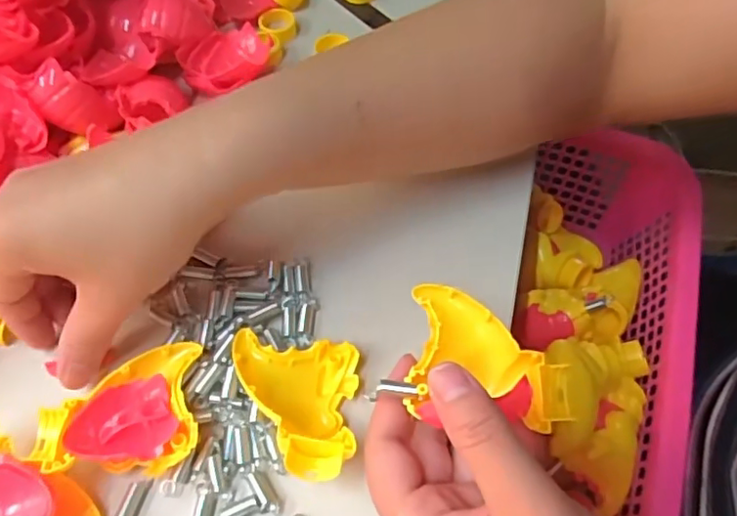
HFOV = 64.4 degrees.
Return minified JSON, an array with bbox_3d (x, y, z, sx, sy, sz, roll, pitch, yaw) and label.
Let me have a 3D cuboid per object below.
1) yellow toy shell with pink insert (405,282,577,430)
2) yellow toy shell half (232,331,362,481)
[{"bbox_3d":[0.052,0.045,0.255,0.066,0.016,0.056,7,59,4],"label":"yellow toy shell with pink insert"},{"bbox_3d":[-0.034,0.066,0.265,0.056,0.031,0.066,1,59,1],"label":"yellow toy shell half"}]

